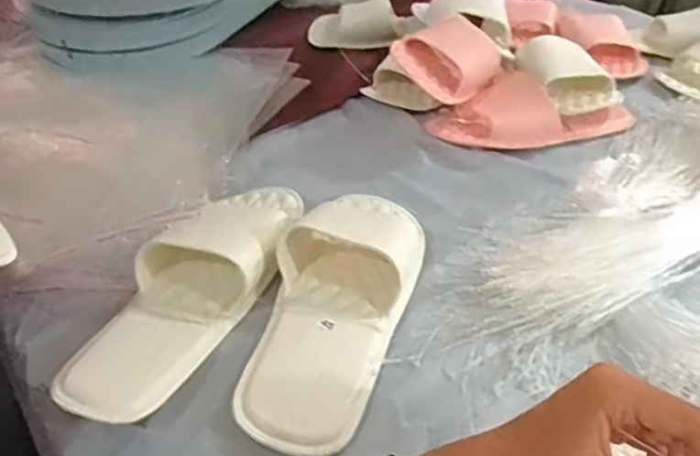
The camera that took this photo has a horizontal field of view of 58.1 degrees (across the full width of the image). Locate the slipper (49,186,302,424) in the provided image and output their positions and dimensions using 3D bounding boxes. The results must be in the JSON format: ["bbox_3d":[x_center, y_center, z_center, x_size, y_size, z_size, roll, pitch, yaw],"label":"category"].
[{"bbox_3d":[-0.128,0.042,0.526,0.110,0.046,0.268,19,44,21],"label":"slipper"}]

